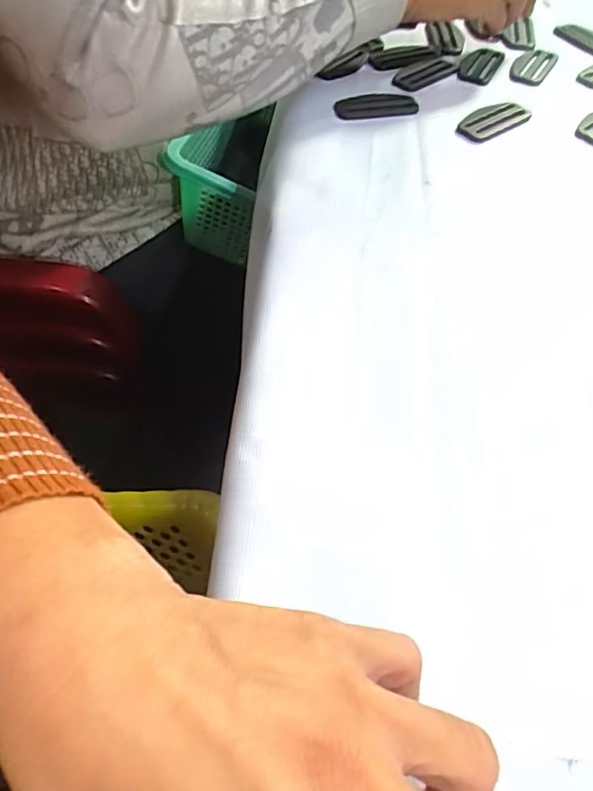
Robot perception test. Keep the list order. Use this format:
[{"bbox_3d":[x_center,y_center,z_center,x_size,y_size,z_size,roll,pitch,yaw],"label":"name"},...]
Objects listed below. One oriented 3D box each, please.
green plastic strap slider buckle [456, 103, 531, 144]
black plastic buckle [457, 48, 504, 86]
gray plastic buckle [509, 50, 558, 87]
[{"bbox_3d":[0.142,-0.201,0.408,0.061,0.004,0.029,-33,58,-18],"label":"green plastic strap slider buckle"},{"bbox_3d":[0.152,-0.273,0.464,0.031,0.004,0.062,22,59,19],"label":"black plastic buckle"},{"bbox_3d":[0.196,-0.272,0.464,0.028,0.007,0.056,27,61,22],"label":"gray plastic buckle"}]

